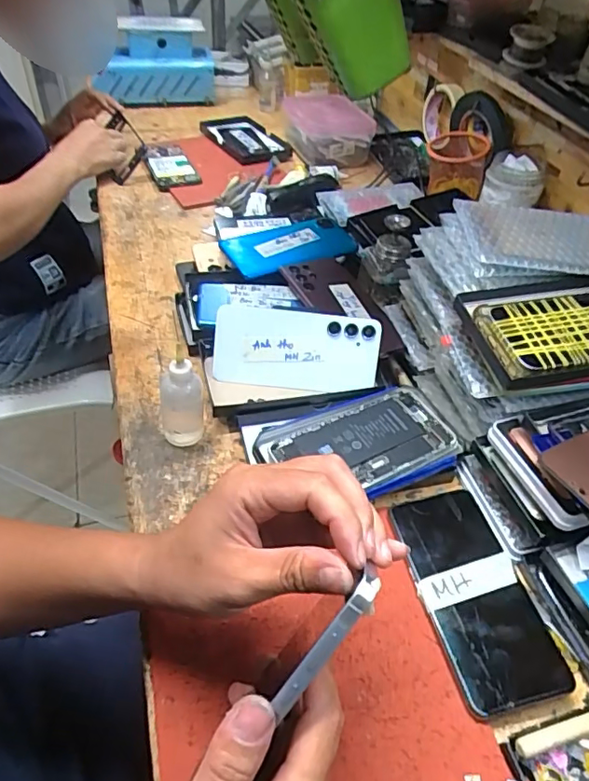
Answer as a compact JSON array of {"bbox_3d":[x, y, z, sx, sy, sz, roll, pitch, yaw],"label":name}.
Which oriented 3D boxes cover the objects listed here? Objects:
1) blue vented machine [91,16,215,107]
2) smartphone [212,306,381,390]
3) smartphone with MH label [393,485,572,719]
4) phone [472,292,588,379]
[{"bbox_3d":[-0.270,-0.629,1.027,0.228,0.152,0.121,-8,48,-7],"label":"blue vented machine"},{"bbox_3d":[0.001,-0.040,0.534,0.161,0.077,0.008,4,13,0],"label":"smartphone"},{"bbox_3d":[0.132,0.147,0.403,0.075,0.011,0.160,-6,46,-11],"label":"smartphone with MH label"},{"bbox_3d":[0.237,-0.052,0.451,0.160,0.012,0.083,-6,56,-6],"label":"phone"}]

